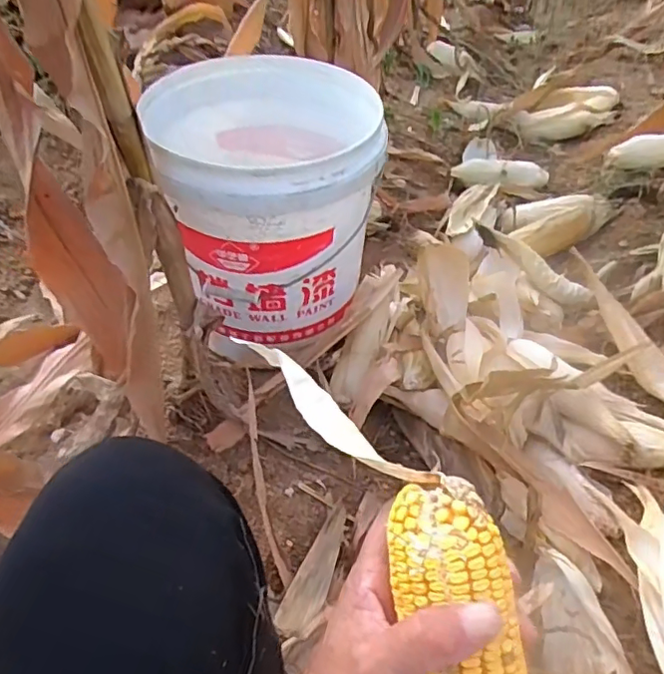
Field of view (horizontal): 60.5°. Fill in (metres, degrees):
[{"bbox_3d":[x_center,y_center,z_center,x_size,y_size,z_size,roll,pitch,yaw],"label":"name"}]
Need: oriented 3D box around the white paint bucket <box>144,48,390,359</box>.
[{"bbox_3d":[-0.082,-0.184,0.812,0.279,0.298,0.292,-2,45,2],"label":"white paint bucket"}]

